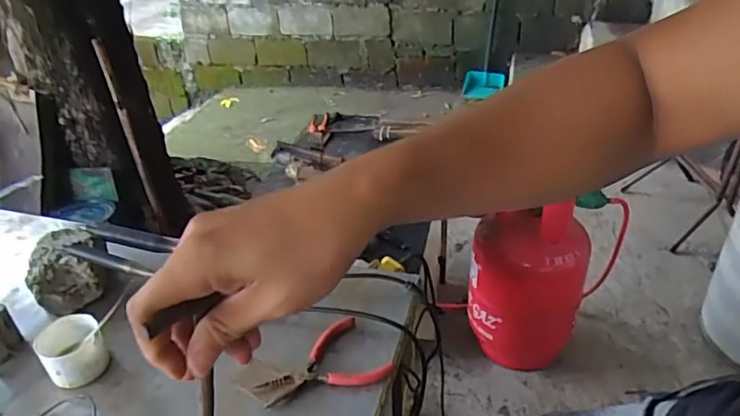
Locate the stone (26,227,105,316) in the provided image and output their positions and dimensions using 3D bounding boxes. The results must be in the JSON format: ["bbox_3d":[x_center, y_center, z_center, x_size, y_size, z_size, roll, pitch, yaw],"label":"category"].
[{"bbox_3d":[-0.401,0.081,0.745,0.090,0.071,0.103,-17,37,-22],"label":"stone"}]

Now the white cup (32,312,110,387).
[{"bbox_3d":[-0.339,0.164,0.639,0.065,0.053,0.067,-1,34,1],"label":"white cup"}]

